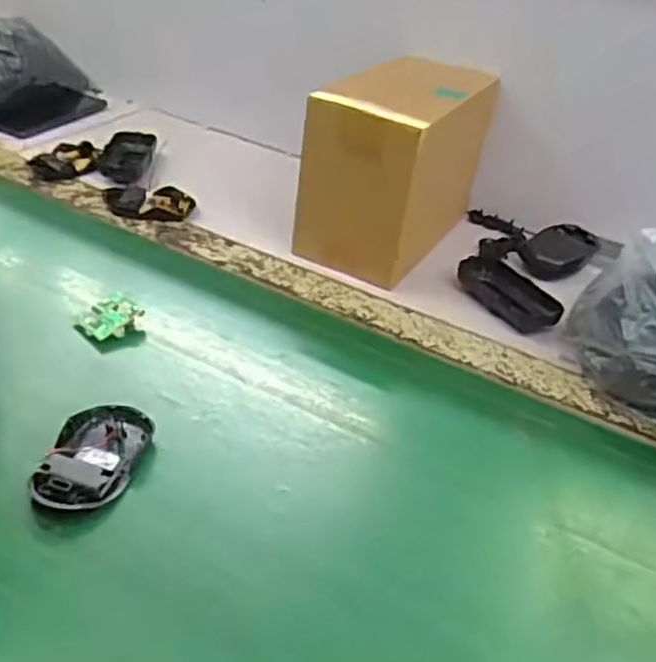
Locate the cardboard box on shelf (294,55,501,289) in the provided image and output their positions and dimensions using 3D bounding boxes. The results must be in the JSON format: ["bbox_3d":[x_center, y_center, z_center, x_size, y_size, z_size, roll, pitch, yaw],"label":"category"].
[{"bbox_3d":[0.073,-0.177,0.738,0.128,0.163,0.228,22,38,19],"label":"cardboard box on shelf"}]

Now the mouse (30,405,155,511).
[{"bbox_3d":[-0.159,0.086,0.473,0.057,0.018,0.088,11,36,5],"label":"mouse"}]

